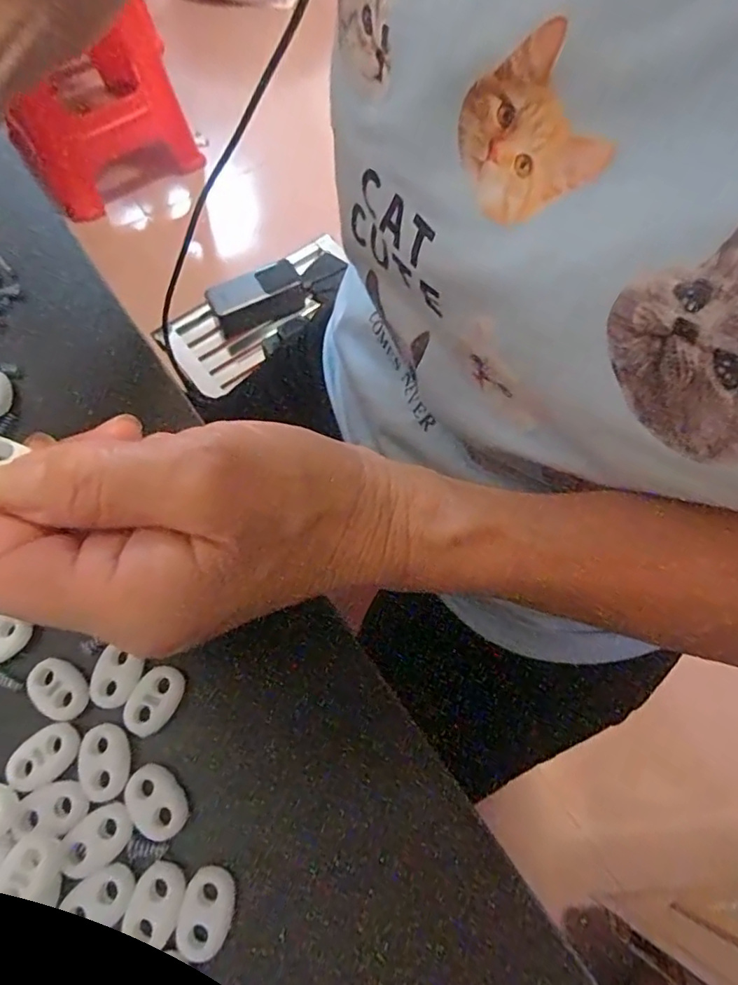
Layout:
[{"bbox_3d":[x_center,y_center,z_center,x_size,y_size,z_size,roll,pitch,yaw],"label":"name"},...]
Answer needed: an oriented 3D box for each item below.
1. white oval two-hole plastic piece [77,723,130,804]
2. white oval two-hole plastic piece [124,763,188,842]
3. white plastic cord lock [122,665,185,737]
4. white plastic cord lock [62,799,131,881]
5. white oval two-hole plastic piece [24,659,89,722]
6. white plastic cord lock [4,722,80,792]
[{"bbox_3d":[-0.086,0.087,0.175,0.014,0.004,0.022,-12,69,-6],"label":"white oval two-hole plastic piece"},{"bbox_3d":[-0.067,0.098,0.171,0.015,0.004,0.022,-37,73,-15],"label":"white oval two-hole plastic piece"},{"bbox_3d":[-0.072,0.069,0.182,0.015,0.004,0.022,25,70,9],"label":"white plastic cord lock"},{"bbox_3d":[-0.083,0.106,0.166,0.016,0.004,0.022,40,73,14],"label":"white plastic cord lock"},{"bbox_3d":[-0.105,0.066,0.183,0.021,0.004,0.015,41,73,14],"label":"white oval two-hole plastic piece"},{"bbox_3d":[-0.105,0.085,0.175,0.015,0.004,0.022,41,73,14],"label":"white plastic cord lock"}]

